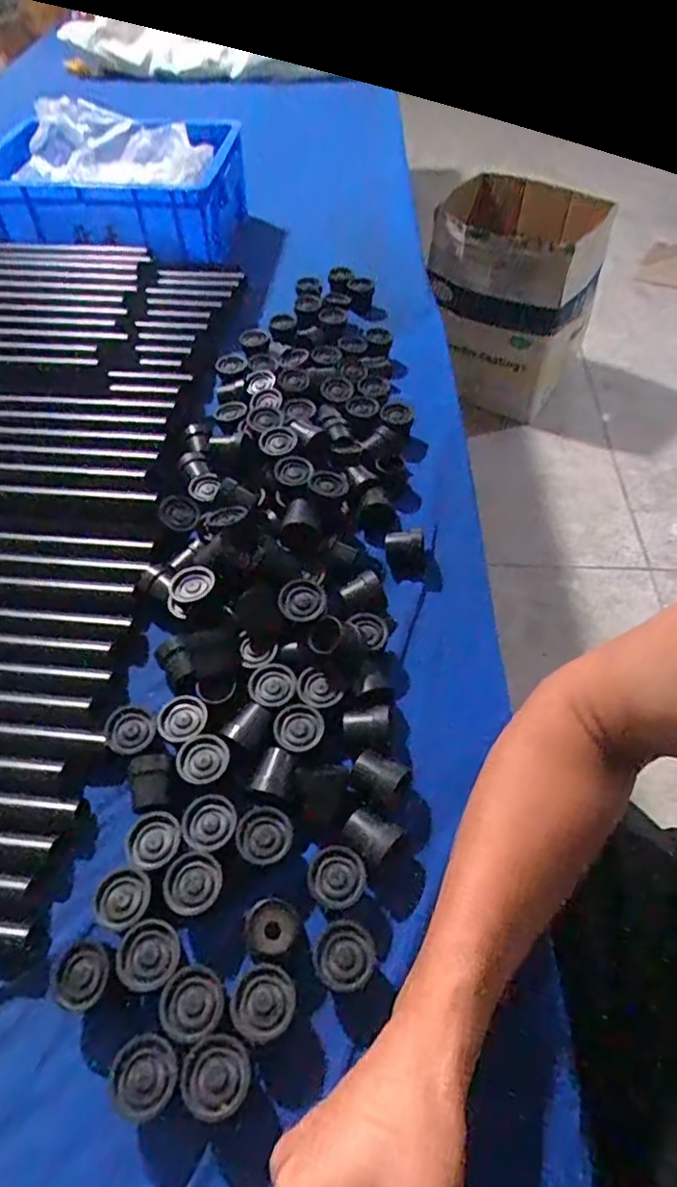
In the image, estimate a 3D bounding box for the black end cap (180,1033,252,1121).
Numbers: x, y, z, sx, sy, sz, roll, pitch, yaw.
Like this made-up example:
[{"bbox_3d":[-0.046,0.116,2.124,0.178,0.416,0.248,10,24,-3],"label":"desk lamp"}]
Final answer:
[{"bbox_3d":[-0.064,0.260,0.335,0.034,0.028,0.035,-1,58,1],"label":"black end cap"}]

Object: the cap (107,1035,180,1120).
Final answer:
[{"bbox_3d":[-0.103,0.260,0.337,0.034,0.030,0.035,0,53,1],"label":"cap"}]

